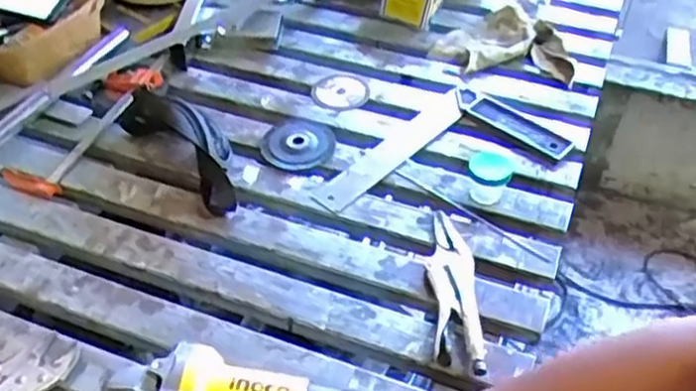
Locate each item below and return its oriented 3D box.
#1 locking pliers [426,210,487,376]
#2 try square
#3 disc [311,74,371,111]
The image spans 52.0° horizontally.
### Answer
[{"bbox_3d":[0.113,0.097,0.758,0.050,0.018,0.207,3,45,0],"label":"locking pliers"},{"bbox_3d":[0.119,-0.043,0.904,0.310,0.021,0.186,-31,54,-29],"label":"try square"},{"bbox_3d":[-0.010,-0.148,1.015,0.078,0.007,0.079,1,45,-1],"label":"disc"}]

